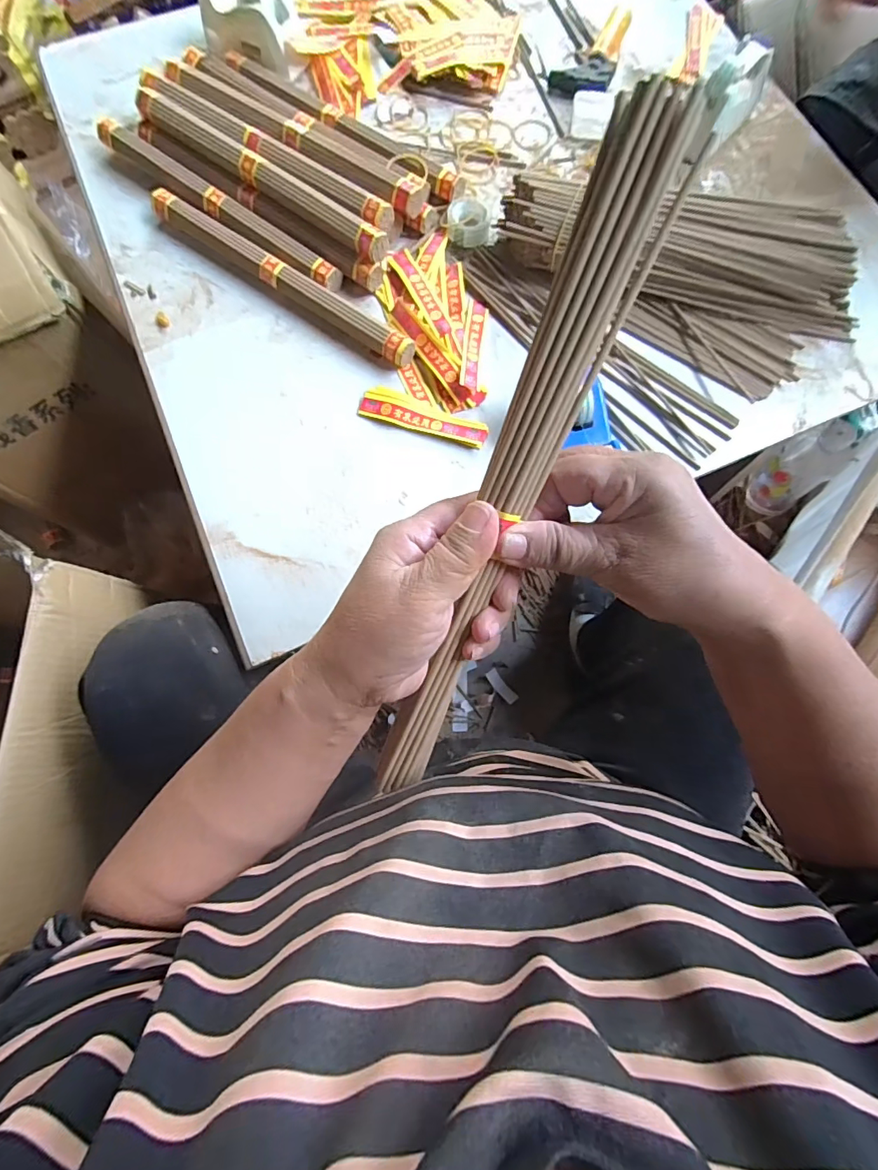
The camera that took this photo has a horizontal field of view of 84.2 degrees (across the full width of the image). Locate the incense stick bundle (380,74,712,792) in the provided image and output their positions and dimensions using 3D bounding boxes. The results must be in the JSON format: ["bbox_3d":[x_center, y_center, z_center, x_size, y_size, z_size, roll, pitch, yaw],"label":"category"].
[{"bbox_3d":[0.029,-0.030,0.218,0.027,0.015,0.305,22,111,5],"label":"incense stick bundle"}]

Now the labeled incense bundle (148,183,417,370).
[{"bbox_3d":[-0.155,-0.307,0.479,0.308,0.022,0.030,34,78,8],"label":"labeled incense bundle"}]

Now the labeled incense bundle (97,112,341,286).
[{"bbox_3d":[-0.230,-0.389,0.501,0.312,0.024,0.030,36,79,8],"label":"labeled incense bundle"}]

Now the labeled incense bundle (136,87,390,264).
[{"bbox_3d":[-0.179,-0.405,0.490,0.305,0.038,0.034,33,78,7],"label":"labeled incense bundle"}]

